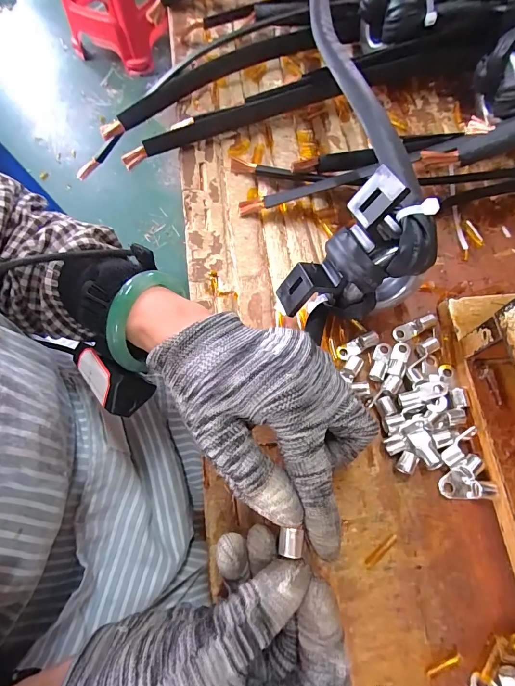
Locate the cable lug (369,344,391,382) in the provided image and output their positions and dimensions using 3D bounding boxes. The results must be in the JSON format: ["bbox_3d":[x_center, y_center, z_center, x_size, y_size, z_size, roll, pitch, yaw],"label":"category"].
[{"bbox_3d":[0.089,0.012,0.252,0.012,0.005,0.031,24,71,9],"label":"cable lug"}]

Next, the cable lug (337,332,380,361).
[{"bbox_3d":[0.074,0.002,0.260,0.031,0.006,0.011,-29,70,15],"label":"cable lug"}]

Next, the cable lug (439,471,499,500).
[{"bbox_3d":[0.132,0.090,0.223,0.030,0.010,0.019,8,69,3],"label":"cable lug"}]

